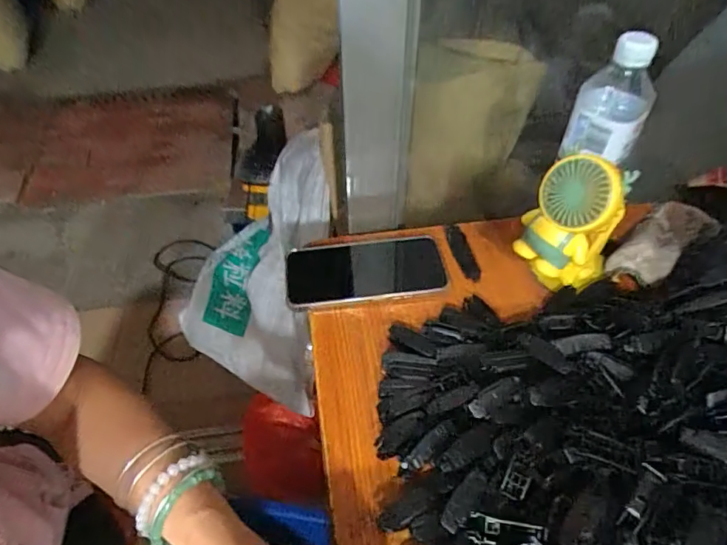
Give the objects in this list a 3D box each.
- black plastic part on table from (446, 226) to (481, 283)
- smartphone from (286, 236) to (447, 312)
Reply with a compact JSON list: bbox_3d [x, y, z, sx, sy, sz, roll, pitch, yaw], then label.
[{"bbox_3d":[0.110,-0.026,0.536,0.018,0.009,0.077,-10,50,-10],"label":"black plastic part on table"},{"bbox_3d":[0.004,-0.003,0.514,0.167,0.013,0.082,-6,49,-6],"label":"smartphone"}]

